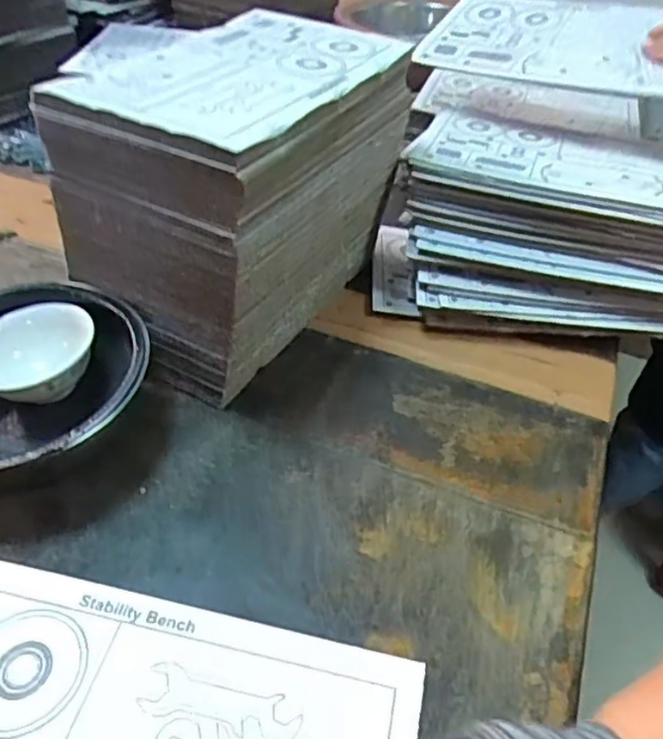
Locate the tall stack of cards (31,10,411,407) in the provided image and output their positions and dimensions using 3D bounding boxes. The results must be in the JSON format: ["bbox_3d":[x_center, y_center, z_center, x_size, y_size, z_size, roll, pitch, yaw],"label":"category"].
[{"bbox_3d":[-0.096,-0.201,0.762,0.226,0.300,0.374,22,45,18],"label":"tall stack of cards"}]

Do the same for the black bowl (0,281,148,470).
[{"bbox_3d":[-0.308,0.027,0.659,0.234,0.107,0.236,3,43,-2],"label":"black bowl"}]

